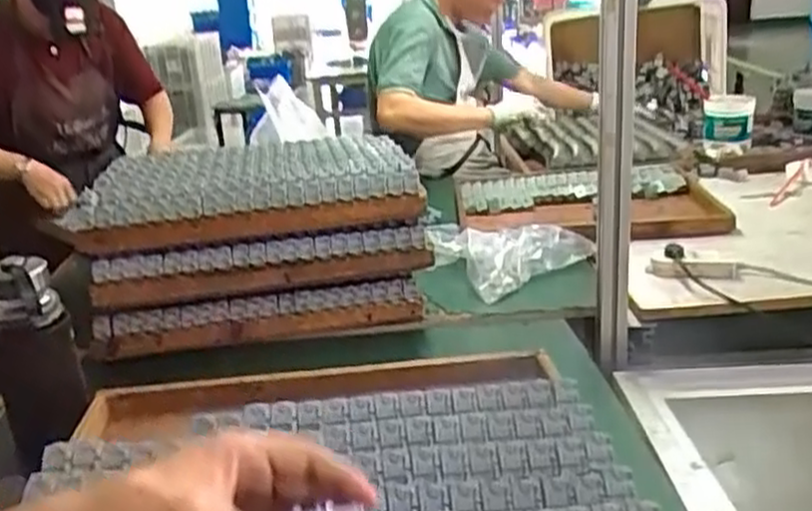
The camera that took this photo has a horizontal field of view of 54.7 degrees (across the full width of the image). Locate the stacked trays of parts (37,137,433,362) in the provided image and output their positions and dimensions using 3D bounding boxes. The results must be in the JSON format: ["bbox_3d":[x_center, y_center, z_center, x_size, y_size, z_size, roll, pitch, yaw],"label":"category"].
[{"bbox_3d":[-0.233,-0.016,1.243,0.475,0.258,0.303,-9,21,-13],"label":"stacked trays of parts"}]

